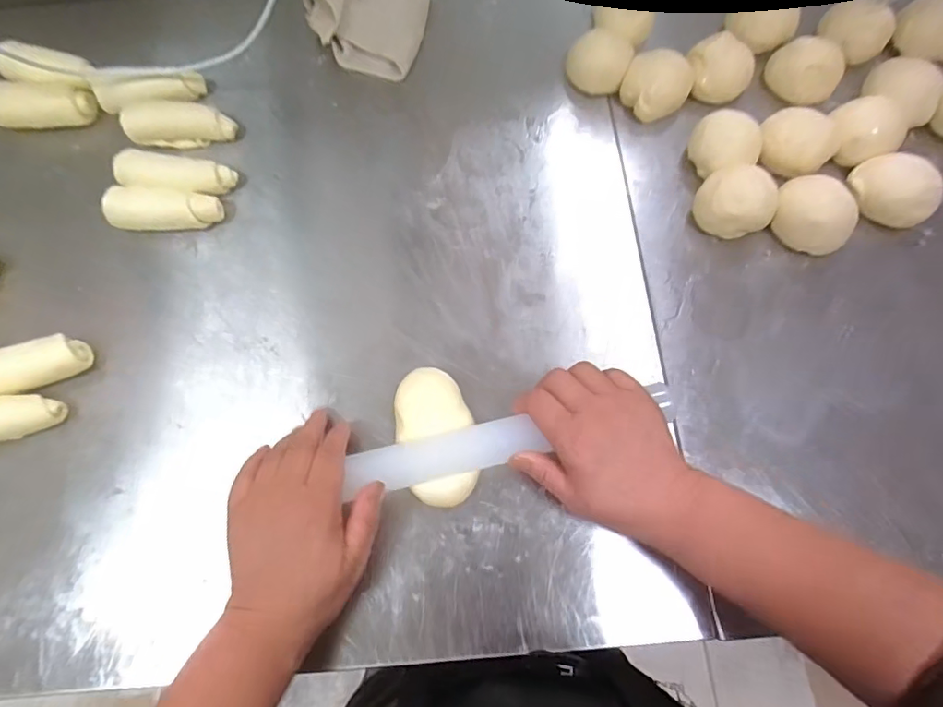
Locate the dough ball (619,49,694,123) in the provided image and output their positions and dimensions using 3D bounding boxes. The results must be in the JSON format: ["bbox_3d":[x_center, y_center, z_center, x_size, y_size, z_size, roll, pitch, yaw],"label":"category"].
[{"bbox_3d":[0.175,-0.255,0.495,0.056,0.040,0.056,0,71,1],"label":"dough ball"}]

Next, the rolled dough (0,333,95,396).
[{"bbox_3d":[-0.356,0.015,0.413,0.094,0.037,0.042,-11,71,-3],"label":"rolled dough"}]

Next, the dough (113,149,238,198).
[{"bbox_3d":[-0.270,-0.157,0.470,0.103,0.035,0.038,6,71,3],"label":"dough"}]

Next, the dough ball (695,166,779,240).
[{"bbox_3d":[0.228,-0.132,0.449,0.057,0.046,0.062,0,71,1],"label":"dough ball"}]

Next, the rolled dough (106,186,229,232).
[{"bbox_3d":[-0.273,-0.125,0.459,0.095,0.035,0.031,3,71,2],"label":"rolled dough"}]

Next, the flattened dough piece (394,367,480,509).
[{"bbox_3d":[-0.028,0.063,0.398,0.056,0.027,0.104,-6,71,-1],"label":"flattened dough piece"}]

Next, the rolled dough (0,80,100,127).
[{"bbox_3d":[-0.413,-0.236,0.496,0.095,0.038,0.035,0,71,1],"label":"rolled dough"}]

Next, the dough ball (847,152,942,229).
[{"bbox_3d":[0.373,-0.141,0.456,0.067,0.043,0.054,20,73,7],"label":"dough ball"}]

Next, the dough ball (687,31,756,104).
[{"bbox_3d":[0.239,-0.273,0.497,0.061,0.037,0.052,27,74,10],"label":"dough ball"}]

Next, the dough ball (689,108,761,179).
[{"bbox_3d":[0.229,-0.187,0.470,0.058,0.032,0.056,0,71,1],"label":"dough ball"}]

